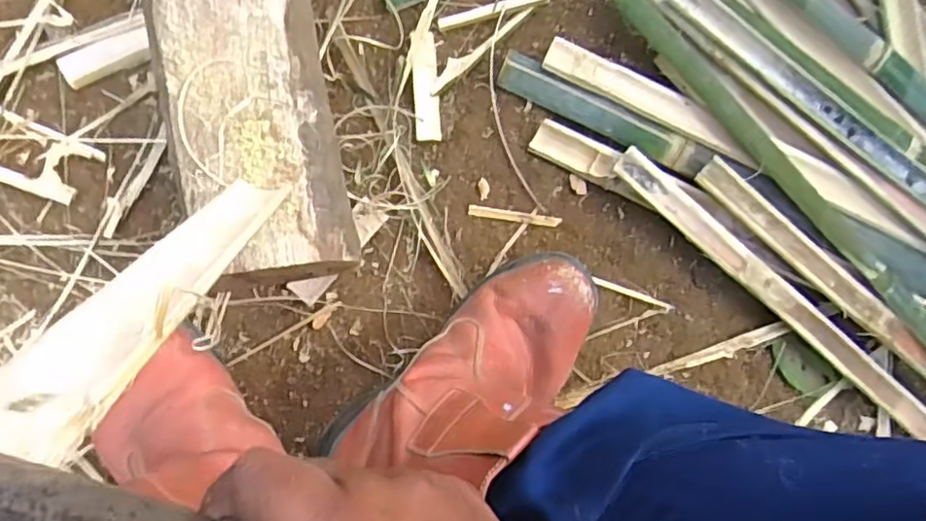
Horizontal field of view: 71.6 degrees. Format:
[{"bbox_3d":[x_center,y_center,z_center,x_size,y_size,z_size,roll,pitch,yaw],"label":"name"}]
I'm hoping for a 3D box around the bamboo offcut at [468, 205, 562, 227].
[{"bbox_3d":[0.051,-0.043,0.628,0.091,0.004,0.010,8,89,-8],"label":"bamboo offcut"}]

